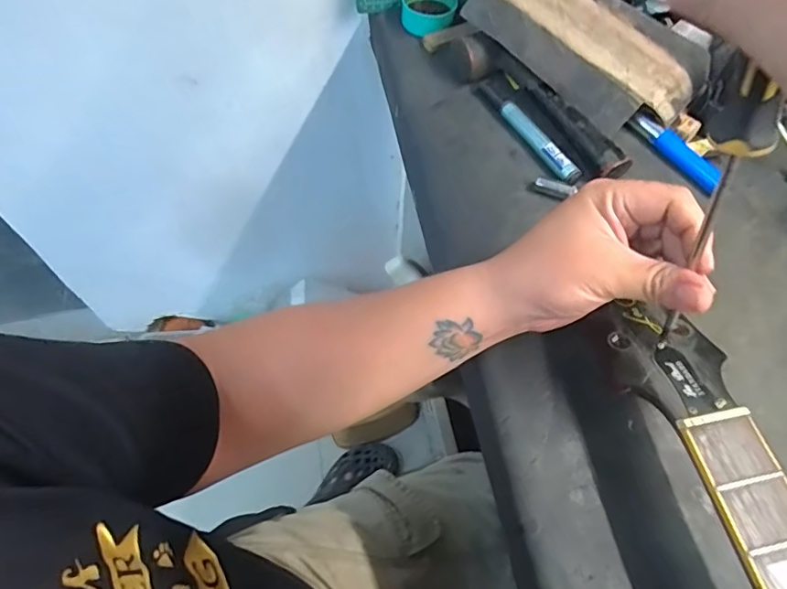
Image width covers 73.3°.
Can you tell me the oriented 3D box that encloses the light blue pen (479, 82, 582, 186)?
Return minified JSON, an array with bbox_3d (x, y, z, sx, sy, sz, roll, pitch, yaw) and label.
[{"bbox_3d":[0.128,-0.160,0.507,0.017,0.011,0.154,-24,63,-14],"label":"light blue pen"}]

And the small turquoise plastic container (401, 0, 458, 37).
[{"bbox_3d":[0.039,-0.317,0.587,0.060,0.025,0.062,0,60,0],"label":"small turquoise plastic container"}]

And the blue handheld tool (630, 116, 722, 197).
[{"bbox_3d":[0.272,-0.137,0.506,0.102,0.013,0.018,39,65,-2],"label":"blue handheld tool"}]

